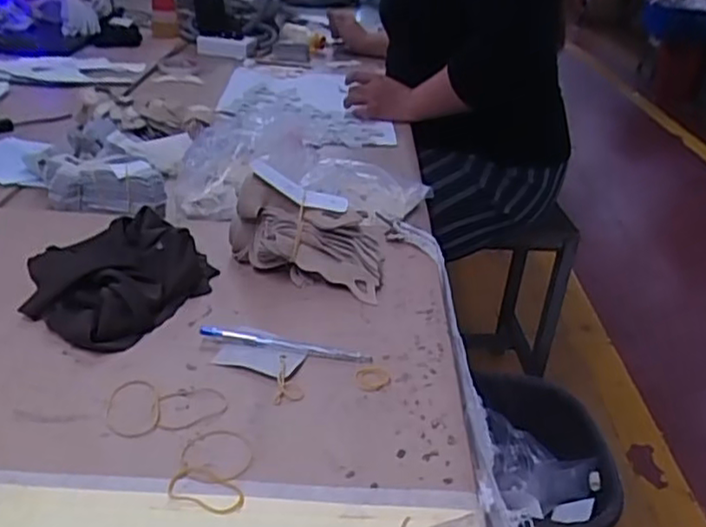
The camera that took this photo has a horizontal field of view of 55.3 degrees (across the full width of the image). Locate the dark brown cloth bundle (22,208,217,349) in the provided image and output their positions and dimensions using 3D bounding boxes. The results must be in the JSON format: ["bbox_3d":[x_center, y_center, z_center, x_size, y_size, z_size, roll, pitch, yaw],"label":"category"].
[{"bbox_3d":[-0.213,0.007,0.606,0.135,0.039,0.165,17,32,20],"label":"dark brown cloth bundle"}]

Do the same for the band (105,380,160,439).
[{"bbox_3d":[-0.157,0.102,0.483,0.037,0.004,0.057,-1,31,-10],"label":"band"}]

